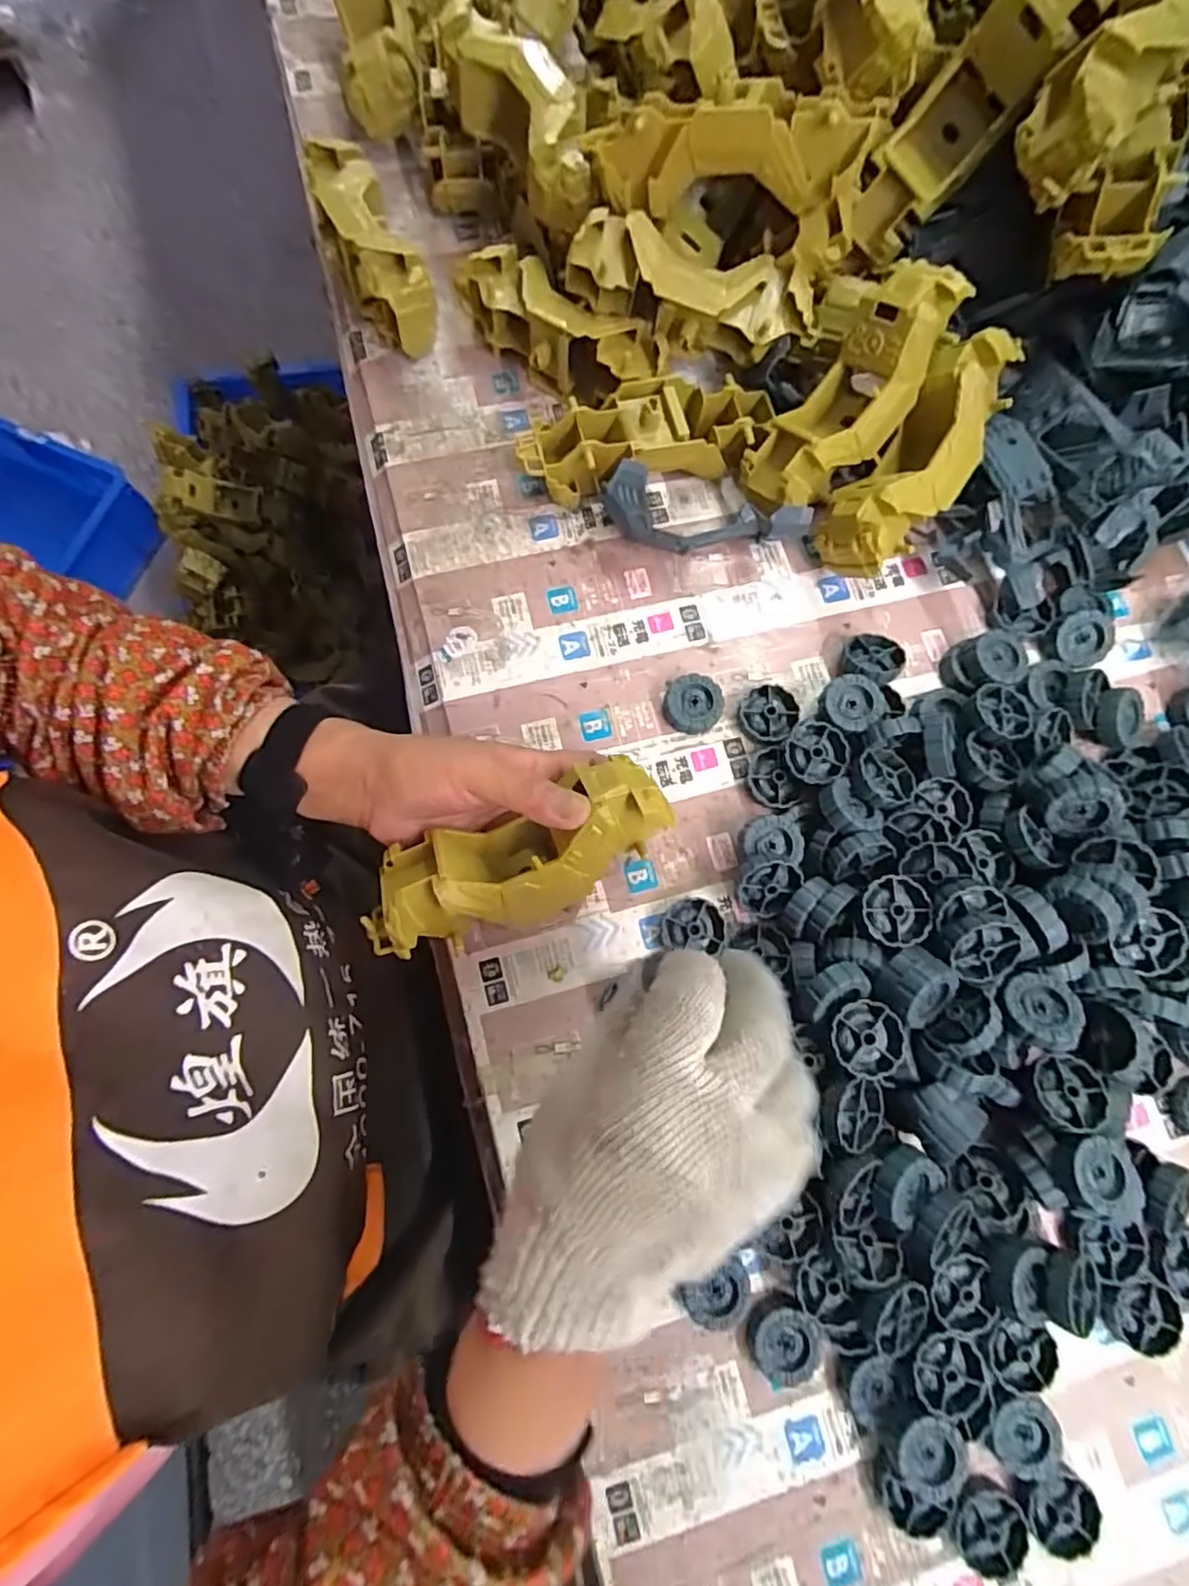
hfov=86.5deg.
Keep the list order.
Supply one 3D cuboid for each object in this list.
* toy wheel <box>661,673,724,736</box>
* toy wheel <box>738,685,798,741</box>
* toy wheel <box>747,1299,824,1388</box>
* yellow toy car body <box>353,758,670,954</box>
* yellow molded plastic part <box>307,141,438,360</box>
[{"bbox_3d":[0.066,-0.059,0.420,0.038,0.012,0.037,0,79,0],"label":"toy wheel"},{"bbox_3d":[0.115,-0.052,0.419,0.037,0.011,0.036,0,79,0],"label":"toy wheel"},{"bbox_3d":[0.105,0.303,0.347,0.038,0.013,0.039,0,79,0],"label":"toy wheel"},{"bbox_3d":[-0.045,0.038,0.346,0.171,0.058,0.064,-23,80,0],"label":"yellow toy car body"},{"bbox_3d":[-0.169,-0.412,0.477,0.053,0.053,0.171,-25,80,-5],"label":"yellow molded plastic part"}]

